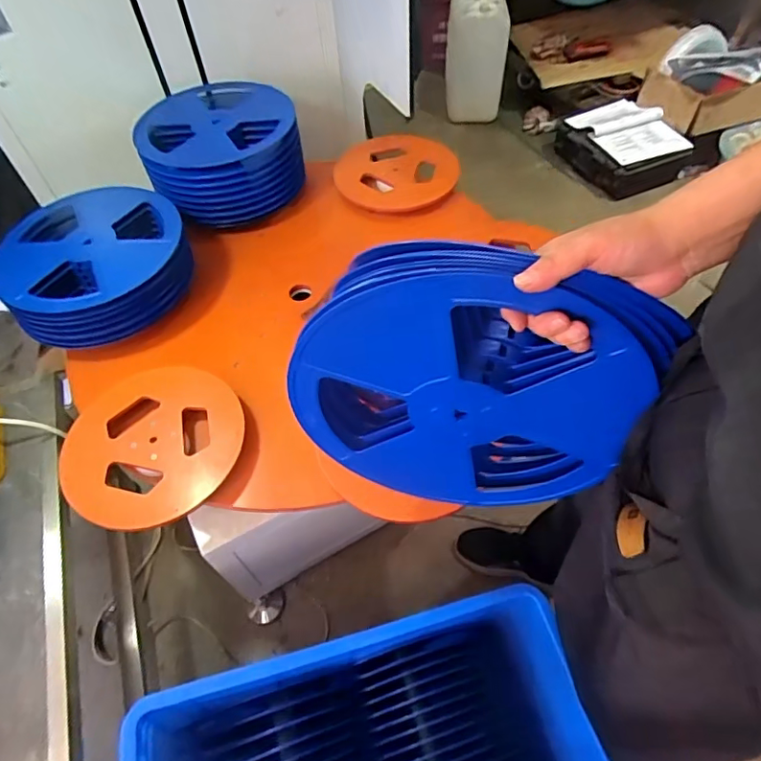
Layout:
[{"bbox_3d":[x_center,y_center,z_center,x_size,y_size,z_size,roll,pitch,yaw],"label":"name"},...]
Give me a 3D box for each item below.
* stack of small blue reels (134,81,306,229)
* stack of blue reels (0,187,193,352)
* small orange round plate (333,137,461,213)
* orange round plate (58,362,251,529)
[{"bbox_3d":[-0.353,-0.506,1.170,0.316,0.160,0.322,-24,57,-14],"label":"stack of small blue reels"},{"bbox_3d":[-0.511,-0.225,0.975,0.309,0.105,0.292,-25,58,-15],"label":"stack of blue reels"},{"bbox_3d":[0.036,-0.465,1.184,0.266,0.031,0.221,-6,55,-2],"label":"small orange round plate"},{"bbox_3d":[-0.352,0.089,0.820,0.268,0.025,0.262,-2,53,3],"label":"orange round plate"}]

